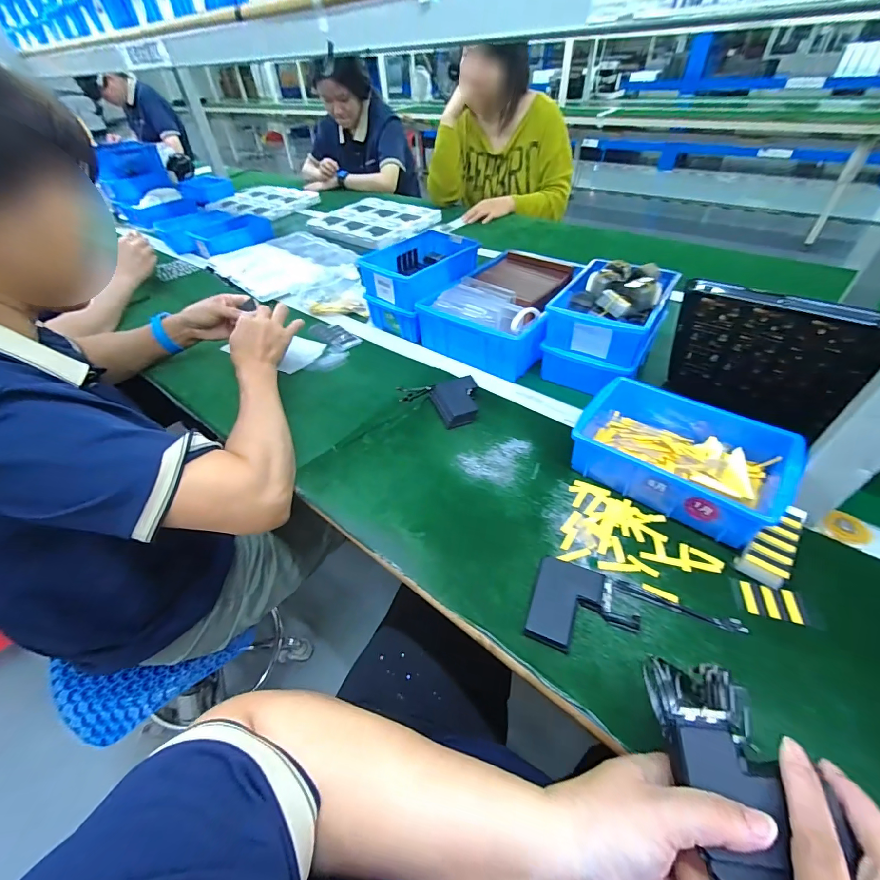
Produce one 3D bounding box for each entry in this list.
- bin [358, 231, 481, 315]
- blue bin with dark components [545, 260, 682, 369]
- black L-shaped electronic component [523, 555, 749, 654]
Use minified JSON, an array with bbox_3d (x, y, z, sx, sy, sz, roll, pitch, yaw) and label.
[{"bbox_3d":[-0.031,-0.328,0.732,0.145,0.055,0.216,28,54,28],"label":"bin"},{"bbox_3d":[0.250,-0.196,0.565,0.135,0.073,0.178,24,52,25],"label":"blue bin with dark components"},{"bbox_3d":[0.168,0.160,0.337,0.174,0.015,0.080,12,48,16],"label":"black L-shaped electronic component"}]

